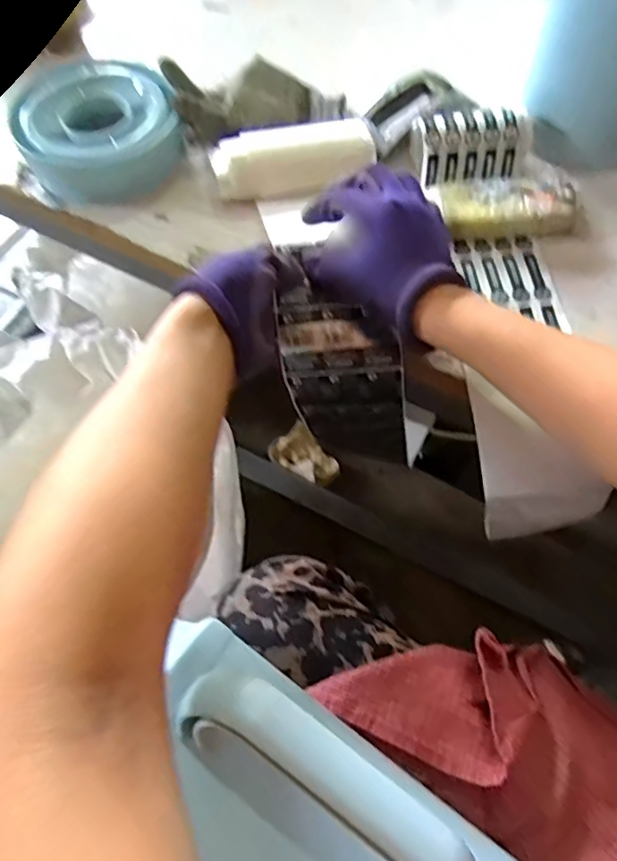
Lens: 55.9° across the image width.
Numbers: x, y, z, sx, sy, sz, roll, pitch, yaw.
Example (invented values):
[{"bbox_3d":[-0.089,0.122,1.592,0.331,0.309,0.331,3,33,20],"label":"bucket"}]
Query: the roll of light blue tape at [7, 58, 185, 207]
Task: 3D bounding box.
[{"bbox_3d":[-0.202,-0.293,0.565,0.147,0.055,0.136,0,63,0],"label":"roll of light blue tape"}]

